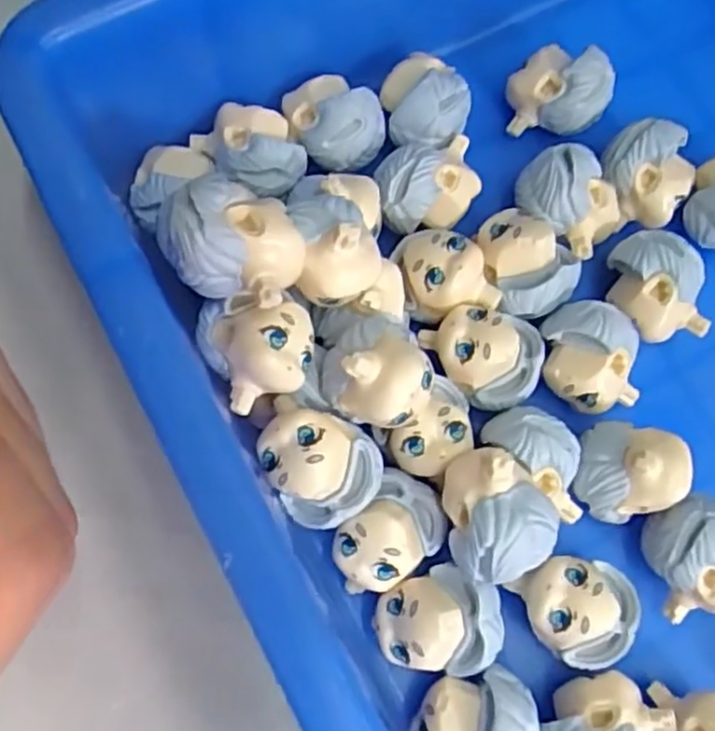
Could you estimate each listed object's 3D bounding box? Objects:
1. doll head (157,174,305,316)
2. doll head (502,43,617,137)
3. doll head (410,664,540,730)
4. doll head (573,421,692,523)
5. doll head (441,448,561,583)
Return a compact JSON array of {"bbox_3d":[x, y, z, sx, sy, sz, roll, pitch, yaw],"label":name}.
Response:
[{"bbox_3d":[-0.025,-0.024,0.150,0.027,0.017,0.020,18,75,4],"label":"doll head"},{"bbox_3d":[0.056,-0.076,0.208,0.026,0.024,0.018,14,75,3],"label":"doll head"},{"bbox_3d":[0.025,0.081,0.168,0.026,0.025,0.022,-14,75,-5],"label":"doll head"},{"bbox_3d":[0.064,0.025,0.181,0.023,0.029,0.022,0,74,-1],"label":"doll head"},{"bbox_3d":[0.031,0.033,0.163,0.023,0.019,0.027,-5,75,-3],"label":"doll head"}]

